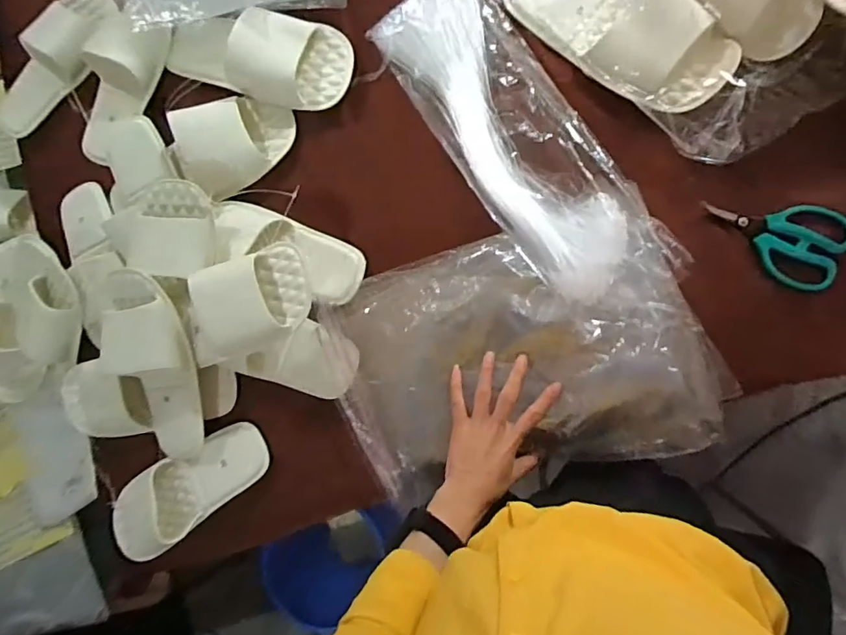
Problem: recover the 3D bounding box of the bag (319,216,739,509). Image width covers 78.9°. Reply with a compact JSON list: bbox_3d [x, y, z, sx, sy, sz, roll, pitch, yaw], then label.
[{"bbox_3d":[0.110,0.046,0.572,0.381,0.056,0.275,-17,84,8],"label":"bag"}]

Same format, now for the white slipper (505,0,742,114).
[{"bbox_3d":[0.215,-0.330,0.570,0.266,0.050,0.107,40,93,11],"label":"white slipper"}]

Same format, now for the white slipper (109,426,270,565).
[{"bbox_3d":[-0.293,0.214,0.632,0.225,0.052,0.099,-32,81,6],"label":"white slipper"}]

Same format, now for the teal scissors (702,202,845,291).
[{"bbox_3d":[0.376,-0.092,0.549,0.144,0.009,0.084,28,91,11],"label":"teal scissors"}]

